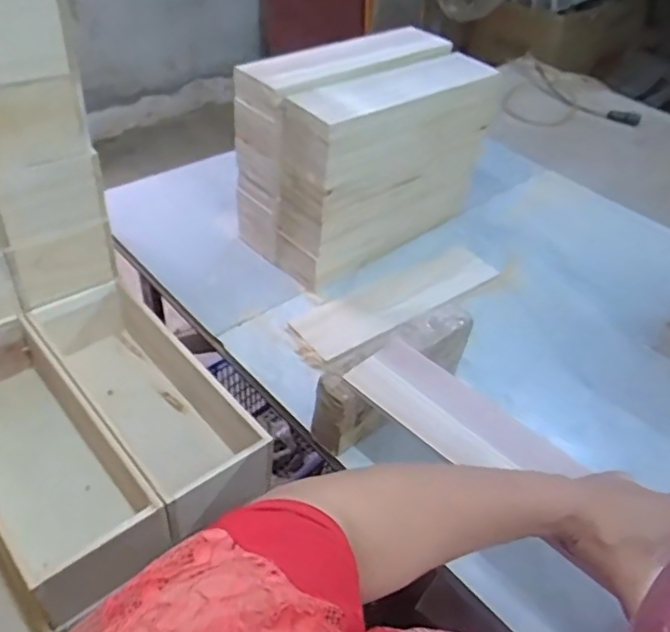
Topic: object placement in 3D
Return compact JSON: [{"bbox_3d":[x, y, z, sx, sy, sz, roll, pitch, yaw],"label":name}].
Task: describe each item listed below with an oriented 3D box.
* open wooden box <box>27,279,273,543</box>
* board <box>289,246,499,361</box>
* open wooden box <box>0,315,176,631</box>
[{"bbox_3d":[-0.244,0.082,0.731,0.122,0.102,0.385,-28,51,-33],"label":"open wooden box"},{"bbox_3d":[0.099,-0.030,0.868,0.337,0.015,0.083,-24,49,-30],"label":"board"},{"bbox_3d":[-0.324,0.151,0.658,0.120,0.111,0.344,-29,52,-34],"label":"open wooden box"}]

